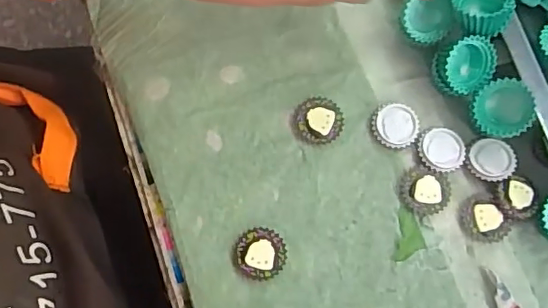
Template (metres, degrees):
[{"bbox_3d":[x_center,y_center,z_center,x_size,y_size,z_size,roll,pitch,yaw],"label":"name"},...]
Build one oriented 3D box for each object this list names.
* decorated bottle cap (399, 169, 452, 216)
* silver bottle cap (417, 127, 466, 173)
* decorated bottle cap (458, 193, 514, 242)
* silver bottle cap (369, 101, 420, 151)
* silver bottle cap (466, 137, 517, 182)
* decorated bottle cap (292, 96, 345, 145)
[{"bbox_3d":[0.088,0.022,0.323,0.030,0.006,0.025,14,77,1],"label":"decorated bottle cap"},{"bbox_3d":[0.099,-0.003,0.327,0.028,0.006,0.027,0,77,-2],"label":"silver bottle cap"},{"bbox_3d":[0.121,0.037,0.320,0.026,0.007,0.028,0,77,-2],"label":"decorated bottle cap"},{"bbox_3d":[0.072,-0.018,0.332,0.027,0.006,0.029,0,77,-2],"label":"silver bottle cap"},{"bbox_3d":[0.127,0.002,0.325,0.026,0.006,0.027,0,77,-2],"label":"silver bottle cap"},{"bbox_3d":[0.027,-0.020,0.330,0.029,0.006,0.028,0,77,-2],"label":"decorated bottle cap"}]

